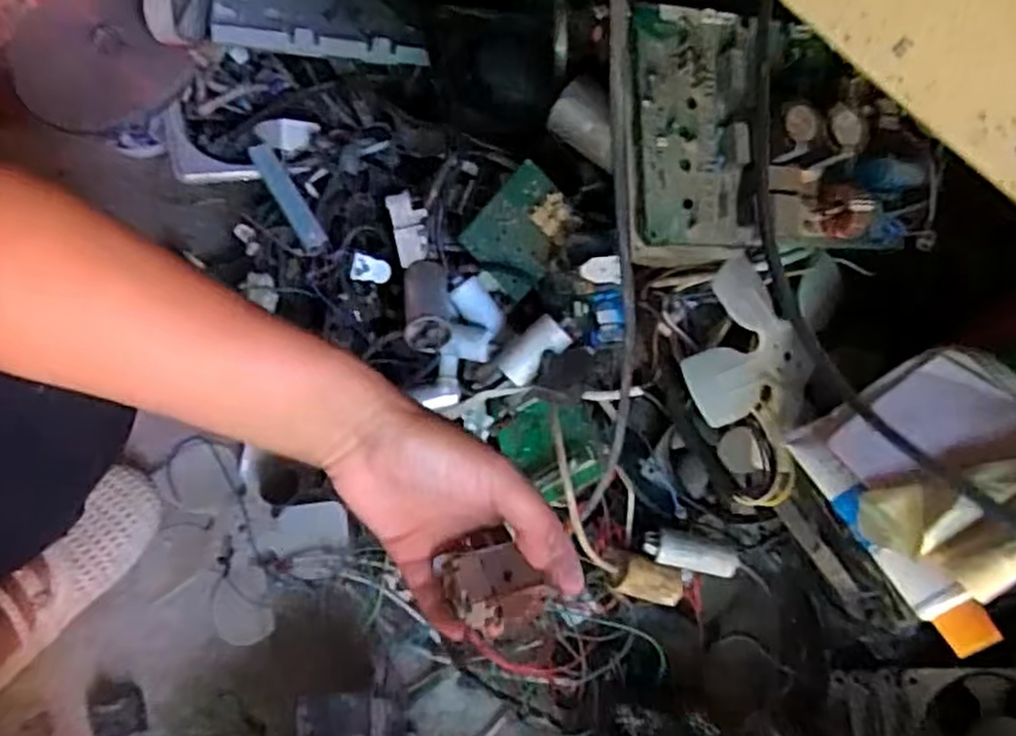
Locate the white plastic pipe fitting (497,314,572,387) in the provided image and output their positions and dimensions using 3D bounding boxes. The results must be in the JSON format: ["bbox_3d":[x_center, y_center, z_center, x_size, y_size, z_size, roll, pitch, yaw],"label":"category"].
[{"bbox_3d":[0.021,-0.012,0.610,0.058,0.026,0.033,-45,76,4],"label":"white plastic pipe fitting"}]

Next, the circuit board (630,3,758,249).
[{"bbox_3d":[0.124,-0.162,0.511,0.082,0.018,0.159,0,89,-9],"label":"circuit board"}]

